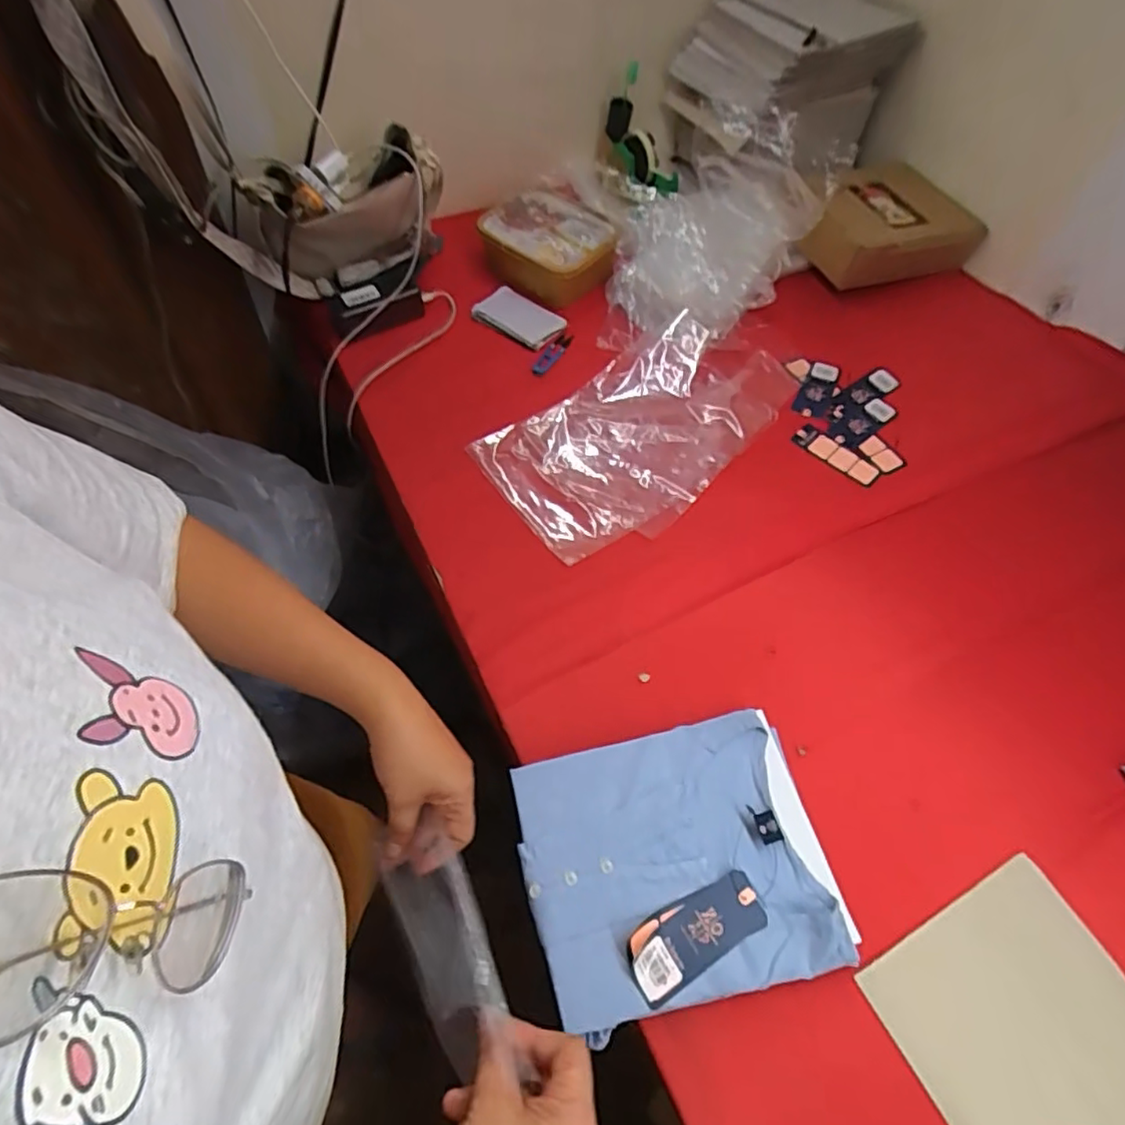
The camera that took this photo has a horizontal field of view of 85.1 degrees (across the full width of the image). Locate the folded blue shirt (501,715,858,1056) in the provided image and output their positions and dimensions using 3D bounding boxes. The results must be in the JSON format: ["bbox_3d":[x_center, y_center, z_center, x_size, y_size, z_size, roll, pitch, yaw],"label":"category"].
[{"bbox_3d":[0.092,0.263,0.539,0.238,0.038,0.209,-11,58,-9],"label":"folded blue shirt"}]

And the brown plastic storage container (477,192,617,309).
[{"bbox_3d":[-0.027,-0.518,1.003,0.209,0.075,0.166,37,63,20],"label":"brown plastic storage container"}]

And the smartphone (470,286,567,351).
[{"bbox_3d":[-0.065,-0.376,0.942,0.135,0.016,0.085,37,63,20],"label":"smartphone"}]

